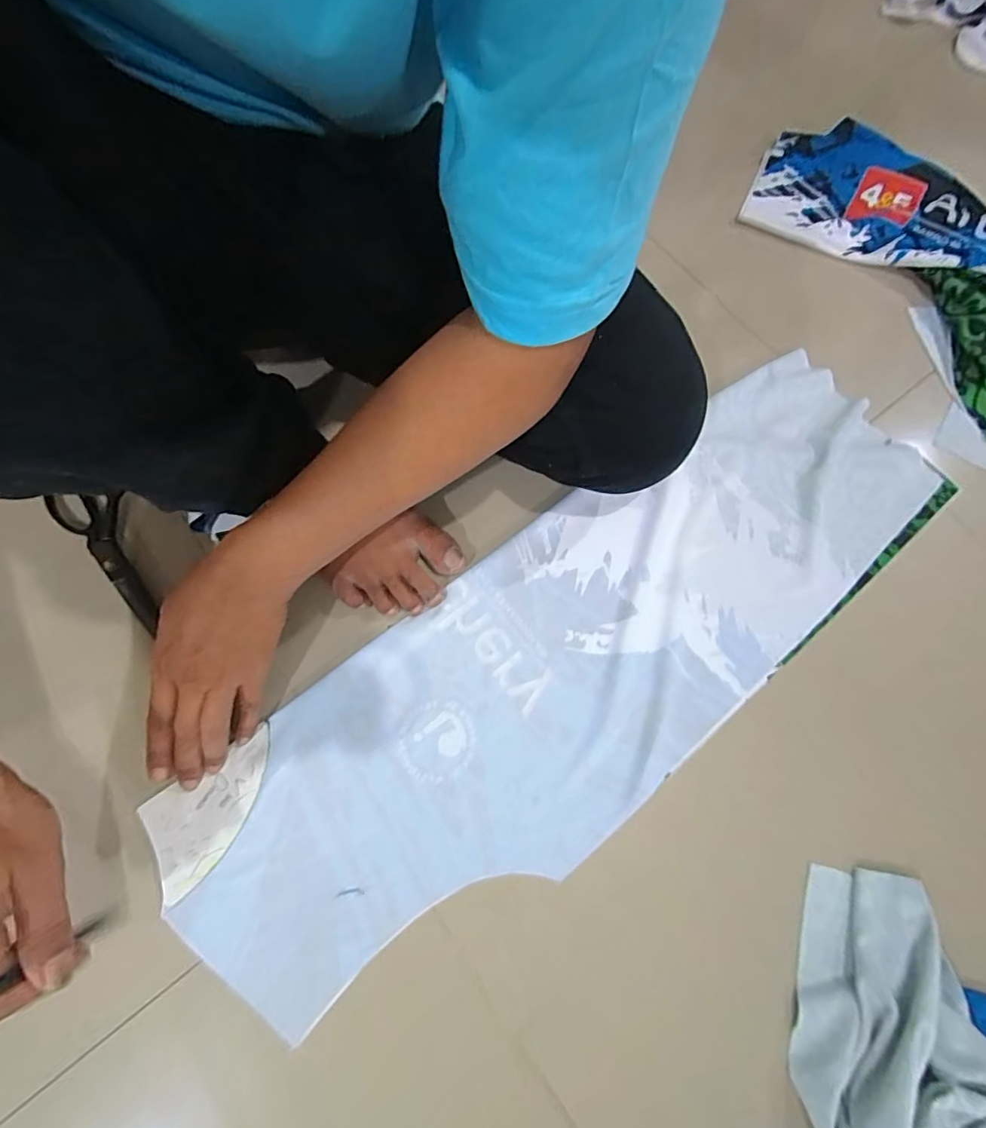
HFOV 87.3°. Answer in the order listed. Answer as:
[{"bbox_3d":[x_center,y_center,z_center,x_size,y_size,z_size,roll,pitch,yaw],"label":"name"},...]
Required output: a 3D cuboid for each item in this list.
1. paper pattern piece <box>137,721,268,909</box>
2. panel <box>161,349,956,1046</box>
[{"bbox_3d":[-0.219,0.197,0.413,0.111,0.007,0.075,-32,74,-14],"label":"paper pattern piece"},{"bbox_3d":[0.087,0.068,0.458,0.731,0.014,0.237,-36,77,-12],"label":"panel"}]

